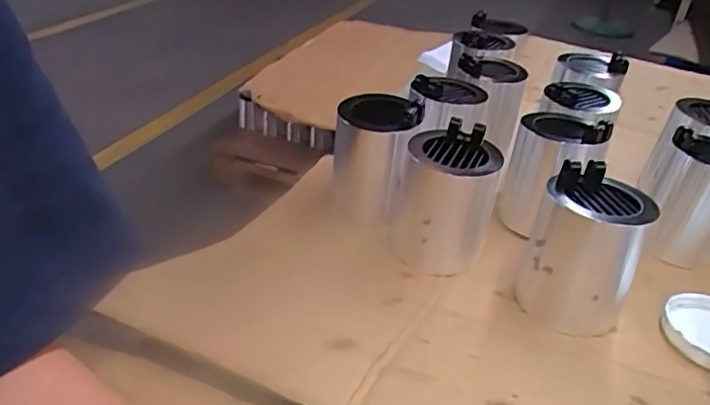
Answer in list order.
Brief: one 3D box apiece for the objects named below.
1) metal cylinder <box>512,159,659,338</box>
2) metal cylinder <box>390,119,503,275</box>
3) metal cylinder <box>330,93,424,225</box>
[{"bbox_3d":[0.191,0.038,0.477,0.083,0.112,0.079,18,36,18],"label":"metal cylinder"},{"bbox_3d":[0.085,-0.005,0.538,0.090,0.111,0.096,14,35,12],"label":"metal cylinder"},{"bbox_3d":[0.018,-0.047,0.589,0.081,0.119,0.077,5,34,0],"label":"metal cylinder"}]

